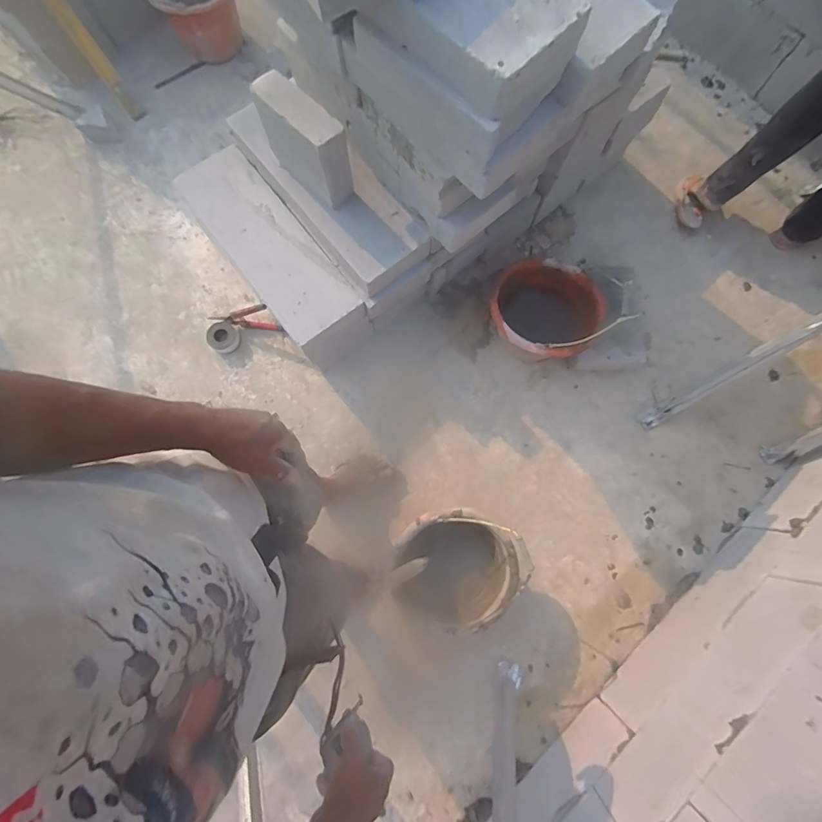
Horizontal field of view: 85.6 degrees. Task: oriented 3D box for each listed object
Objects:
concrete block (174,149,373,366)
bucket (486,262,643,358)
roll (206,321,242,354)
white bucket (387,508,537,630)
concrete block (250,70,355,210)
[{"bbox_3d":[-0.374,-0.420,1.238,0.197,0.200,0.598,-38,81,-8],"label":"concrete block"},{"bbox_3d":[0.370,-0.267,1.245,0.291,0.207,0.280,0,79,-1],"label":"bucket"},{"bbox_3d":[-0.557,-0.219,1.318,0.096,0.029,0.089,0,79,-1],"label":"roll"},{"bbox_3d":[0.105,0.383,1.085,0.295,0.269,0.267,-11,79,-3],"label":"white bucket"},{"bbox_3d":[-0.241,-0.613,1.014,0.096,0.201,0.233,-41,81,-8],"label":"concrete block"}]

